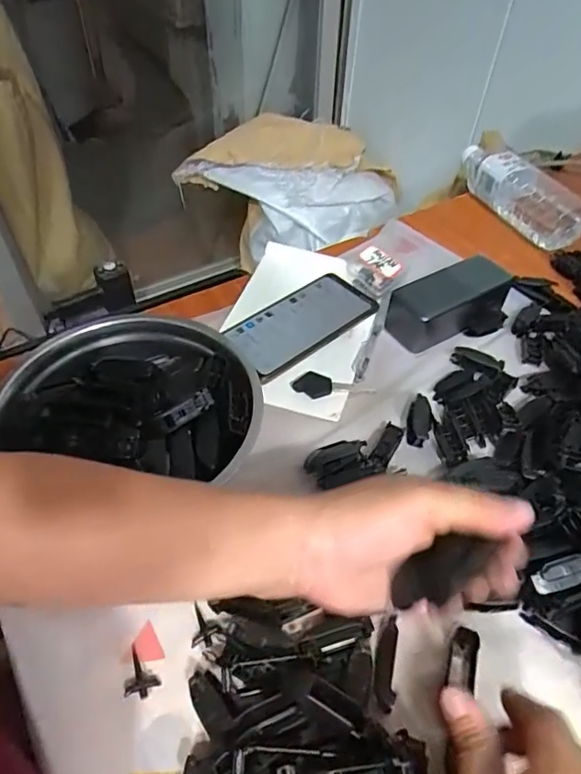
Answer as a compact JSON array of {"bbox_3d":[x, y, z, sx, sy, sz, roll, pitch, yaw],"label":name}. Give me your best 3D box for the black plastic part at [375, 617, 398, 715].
[{"bbox_3d":[0.062,0.178,0.331,0.012,0.010,0.053,7,49,5],"label":"black plastic part"}]

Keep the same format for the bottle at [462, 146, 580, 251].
[{"bbox_3d":[0.297,-0.257,0.673,0.056,0.064,0.204,-22,53,-20],"label":"bottle"}]

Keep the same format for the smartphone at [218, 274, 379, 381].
[{"bbox_3d":[0.013,-0.067,0.533,0.154,0.014,0.076,-32,57,-26],"label":"smartphone"}]

